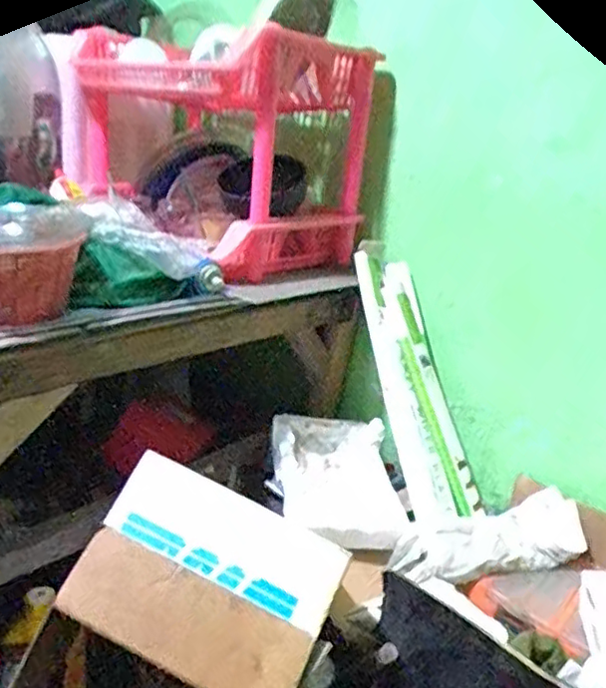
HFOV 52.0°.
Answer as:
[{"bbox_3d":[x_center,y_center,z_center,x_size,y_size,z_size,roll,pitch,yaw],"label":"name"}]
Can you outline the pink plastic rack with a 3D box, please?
[{"bbox_3d":[-0.151,-0.316,1.033,0.429,0.347,0.319,15,21,28],"label":"pink plastic rack"}]

